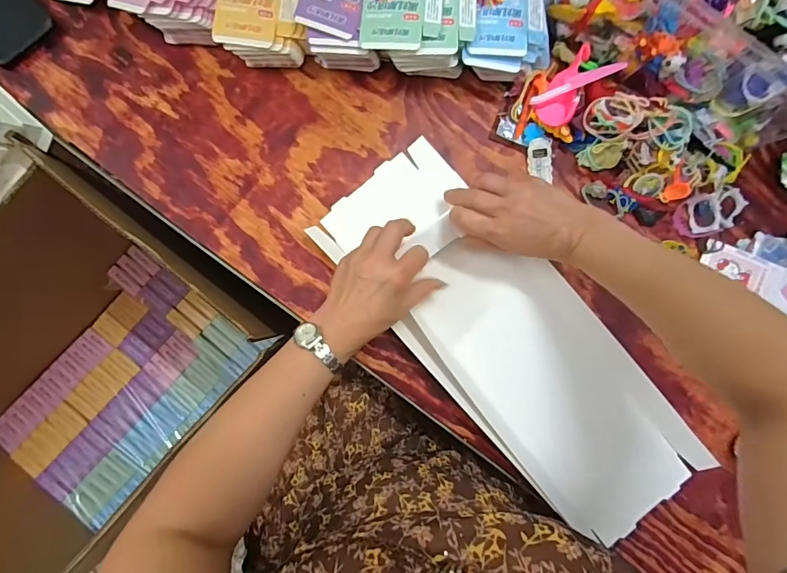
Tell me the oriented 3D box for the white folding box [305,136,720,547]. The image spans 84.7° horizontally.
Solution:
[{"bbox_3d":[0.137,0.070,0.472,0.170,0.033,0.491,-42,91,-6],"label":"white folding box"}]

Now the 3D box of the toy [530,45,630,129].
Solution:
[{"bbox_3d":[0.205,-0.228,0.500,0.101,0.021,0.056,-42,59,5],"label":"toy"}]

